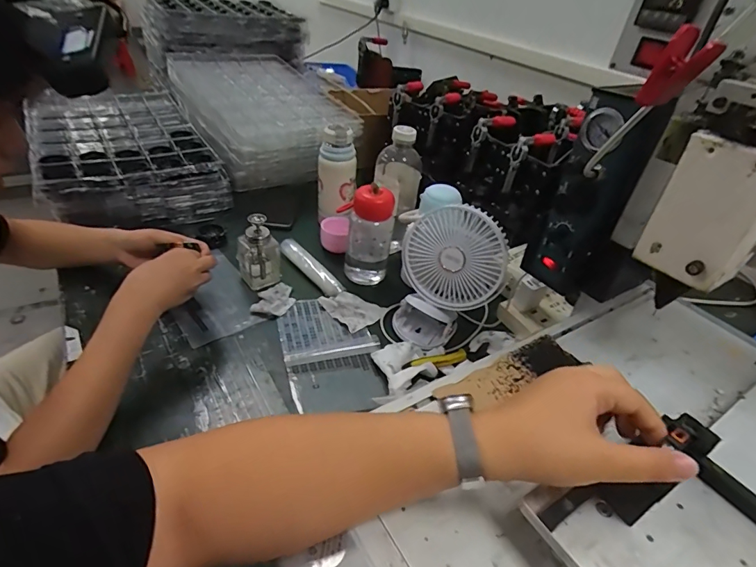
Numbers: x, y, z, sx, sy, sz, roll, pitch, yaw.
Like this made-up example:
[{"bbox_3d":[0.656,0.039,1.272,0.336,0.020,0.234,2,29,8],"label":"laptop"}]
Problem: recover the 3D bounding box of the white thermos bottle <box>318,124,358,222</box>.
[{"bbox_3d":[-0.078,-0.206,0.815,0.070,0.186,0.063,3,36,-6],"label":"white thermos bottle"}]

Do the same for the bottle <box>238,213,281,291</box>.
[{"bbox_3d":[-0.194,-0.055,0.691,0.059,0.115,0.050,-17,43,-30],"label":"bottle"}]

